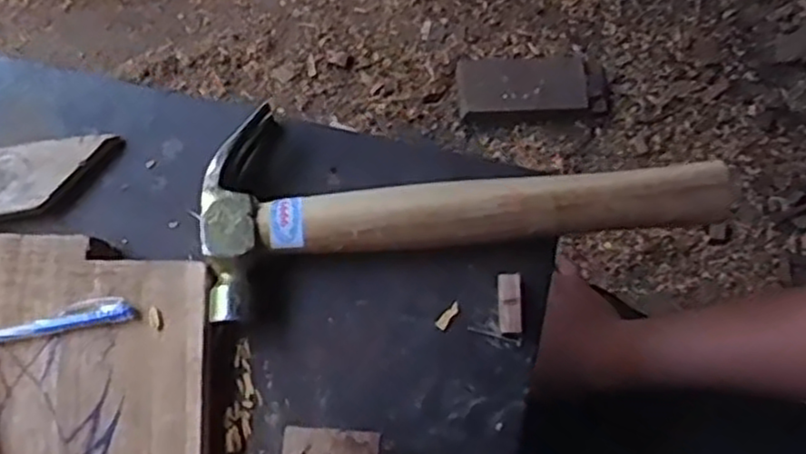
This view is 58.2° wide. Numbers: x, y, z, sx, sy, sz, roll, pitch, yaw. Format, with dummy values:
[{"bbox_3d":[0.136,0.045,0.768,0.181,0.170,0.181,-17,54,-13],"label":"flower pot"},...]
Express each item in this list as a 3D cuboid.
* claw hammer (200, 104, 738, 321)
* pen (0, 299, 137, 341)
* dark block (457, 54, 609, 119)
[{"bbox_3d":[0.030,-0.029,0.408,0.286,0.024,0.102,-11,75,-4],"label":"claw hammer"},{"bbox_3d":[-0.214,0.055,0.394,0.132,0.008,0.013,-9,75,-3],"label":"pen"},{"bbox_3d":[0.223,-0.243,1.241,0.254,0.042,0.121,-2,74,-2],"label":"dark block"}]

